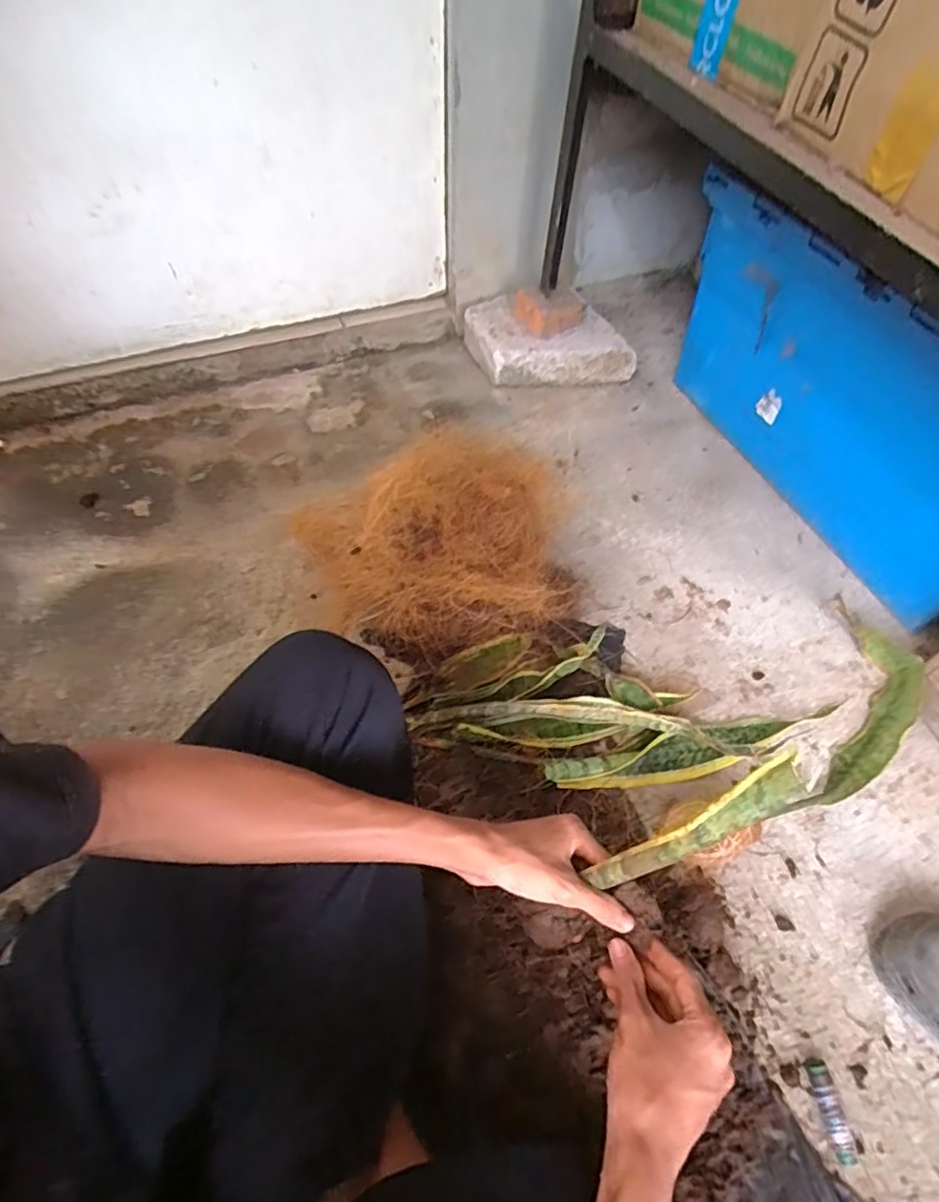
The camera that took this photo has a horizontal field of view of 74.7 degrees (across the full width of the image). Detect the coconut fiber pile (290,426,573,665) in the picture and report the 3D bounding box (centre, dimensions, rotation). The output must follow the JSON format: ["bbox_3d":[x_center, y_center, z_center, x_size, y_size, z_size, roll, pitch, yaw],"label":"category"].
[{"bbox_3d":[-0.032,-0.087,0.741,0.295,0.167,0.287,-22,58,-13],"label":"coconut fiber pile"}]

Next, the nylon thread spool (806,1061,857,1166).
[{"bbox_3d":[0.287,0.404,0.487,0.018,0.011,0.062,-7,56,-3],"label":"nylon thread spool"}]

